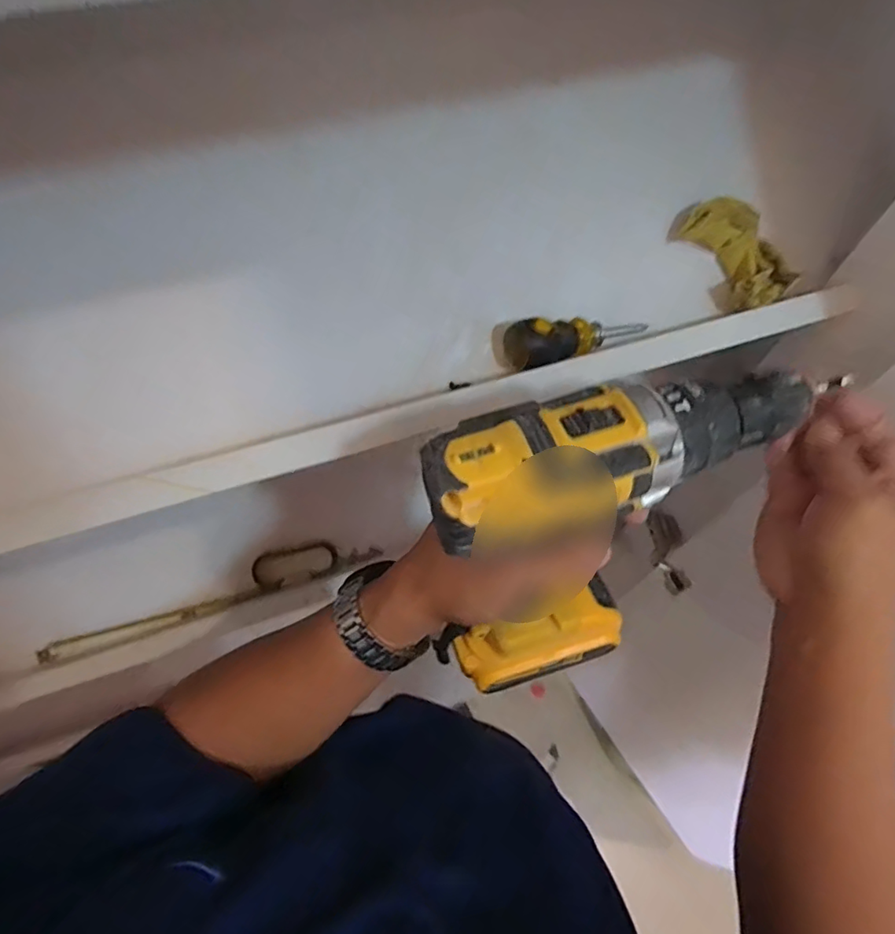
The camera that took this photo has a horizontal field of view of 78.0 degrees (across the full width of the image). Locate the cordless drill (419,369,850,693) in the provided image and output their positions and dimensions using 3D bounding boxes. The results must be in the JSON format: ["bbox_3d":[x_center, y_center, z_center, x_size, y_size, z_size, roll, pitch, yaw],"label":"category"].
[{"bbox_3d":[0.084,0.036,0.328,0.198,0.215,0.078,-15,47,-5],"label":"cordless drill"}]

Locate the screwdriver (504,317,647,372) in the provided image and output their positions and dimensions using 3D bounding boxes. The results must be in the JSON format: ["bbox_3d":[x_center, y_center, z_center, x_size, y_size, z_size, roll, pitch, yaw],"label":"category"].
[{"bbox_3d":[0.090,-0.086,0.375,0.110,0.027,0.030,-13,62,-22],"label":"screwdriver"}]

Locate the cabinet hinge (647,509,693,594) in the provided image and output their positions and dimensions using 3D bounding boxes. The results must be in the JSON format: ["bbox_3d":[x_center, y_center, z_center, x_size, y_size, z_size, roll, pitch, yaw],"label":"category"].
[{"bbox_3d":[0.288,0.109,0.719,0.039,0.029,0.107,-5,63,0],"label":"cabinet hinge"}]

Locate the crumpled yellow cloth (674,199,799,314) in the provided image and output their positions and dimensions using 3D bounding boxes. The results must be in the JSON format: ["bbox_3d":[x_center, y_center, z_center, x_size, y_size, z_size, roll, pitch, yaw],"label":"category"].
[{"bbox_3d":[0.209,-0.152,0.395,0.055,0.046,0.079,-32,67,-13],"label":"crumpled yellow cloth"}]

